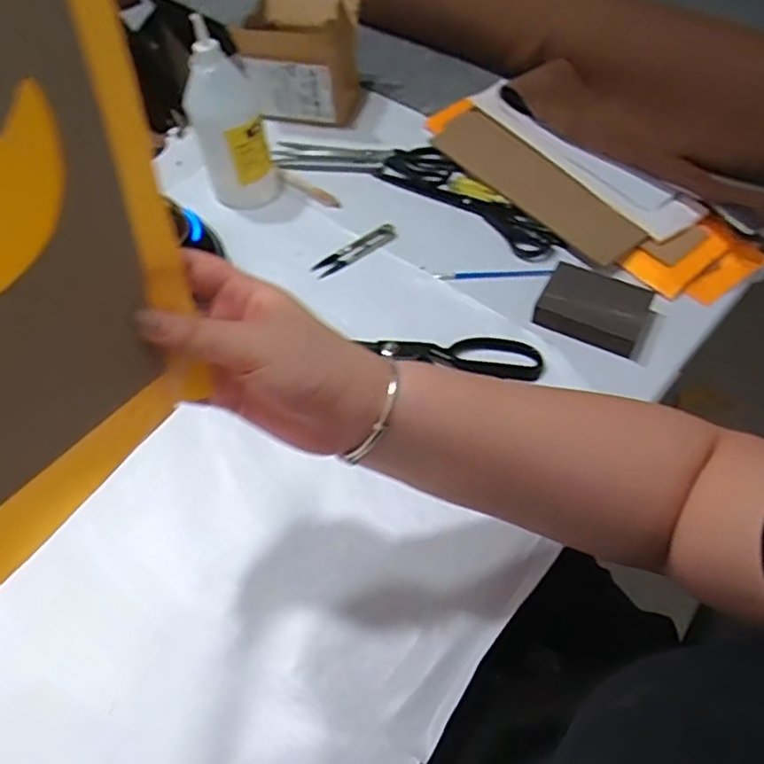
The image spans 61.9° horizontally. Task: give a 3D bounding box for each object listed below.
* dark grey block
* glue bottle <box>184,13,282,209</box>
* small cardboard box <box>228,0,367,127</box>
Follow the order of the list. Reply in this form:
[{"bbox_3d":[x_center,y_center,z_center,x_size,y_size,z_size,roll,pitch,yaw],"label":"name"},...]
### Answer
[{"bbox_3d":[0.204,-0.071,0.607,0.100,0.028,0.072,23,59,19],"label":"dark grey block"},{"bbox_3d":[-0.165,-0.279,0.689,0.078,0.171,0.068,-14,55,-6],"label":"glue bottle"},{"bbox_3d":[-0.103,-0.415,0.810,0.145,0.126,0.101,13,57,13],"label":"small cardboard box"}]

